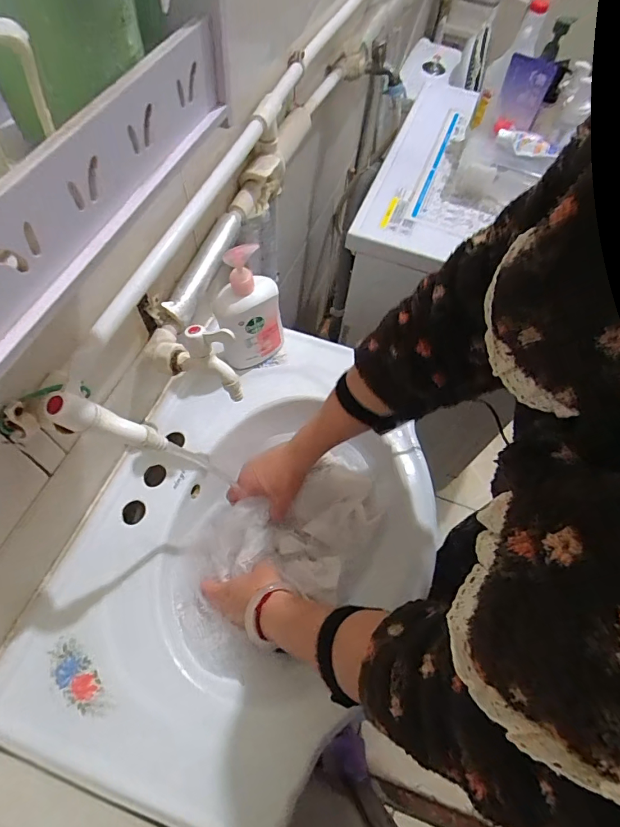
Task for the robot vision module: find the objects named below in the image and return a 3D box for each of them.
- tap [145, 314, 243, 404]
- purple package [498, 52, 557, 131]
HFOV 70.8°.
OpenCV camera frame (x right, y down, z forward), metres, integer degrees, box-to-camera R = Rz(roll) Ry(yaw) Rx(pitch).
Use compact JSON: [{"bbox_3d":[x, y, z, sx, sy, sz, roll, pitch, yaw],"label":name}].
[{"bbox_3d":[-0.140,-0.072,0.507,0.132,0.080,0.053,33,64,14],"label":"tap"},{"bbox_3d":[0.357,-0.539,0.733,0.073,0.092,0.015,33,41,16],"label":"purple package"}]

